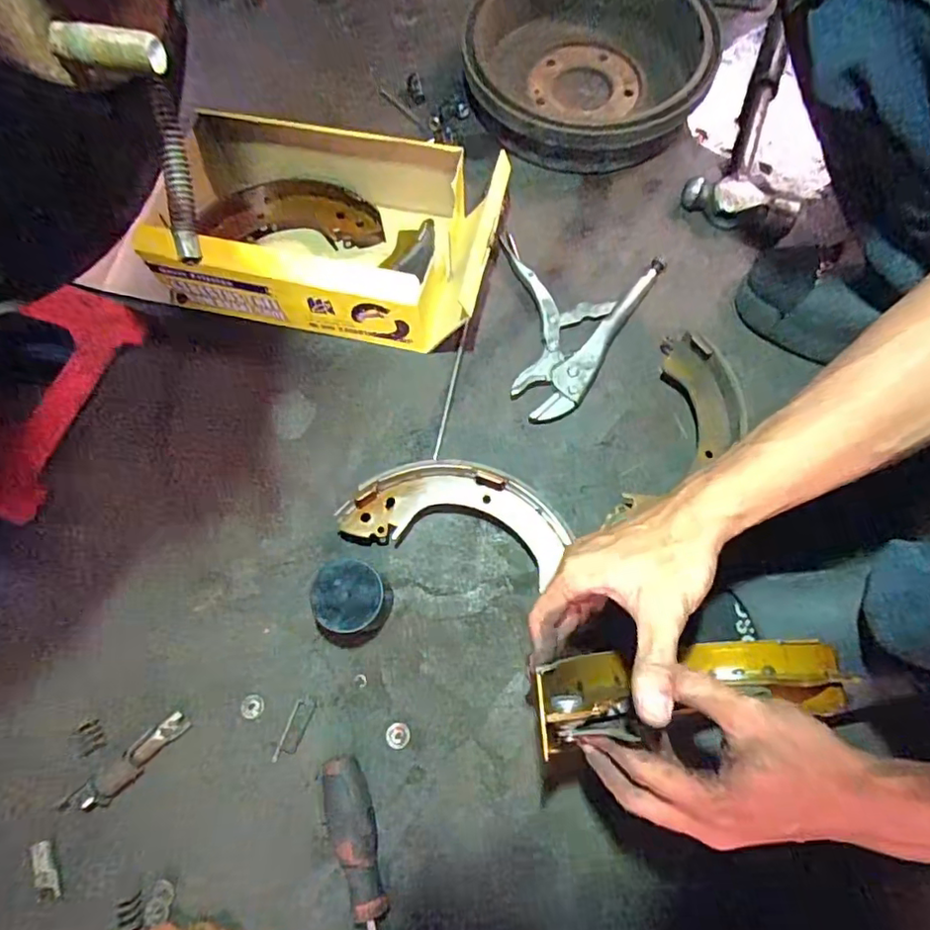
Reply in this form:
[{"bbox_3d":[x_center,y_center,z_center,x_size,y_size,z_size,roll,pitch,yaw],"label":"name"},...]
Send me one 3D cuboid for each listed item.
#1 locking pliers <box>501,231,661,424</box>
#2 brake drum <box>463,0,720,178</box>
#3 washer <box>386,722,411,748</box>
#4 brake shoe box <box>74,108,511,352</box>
[{"bbox_3d":[0.108,-0.140,0.602,0.163,0.027,0.202,10,71,5],"label":"locking pliers"},{"bbox_3d":[0.150,-0.496,0.702,0.287,0.072,0.312,-3,72,1],"label":"brake drum"},{"bbox_3d":[-0.056,0.228,0.487,0.021,0.004,0.020,-1,70,1],"label":"washer"},{"bbox_3d":[-0.135,-0.241,0.603,0.346,0.109,0.214,2,70,3],"label":"brake shoe box"}]

